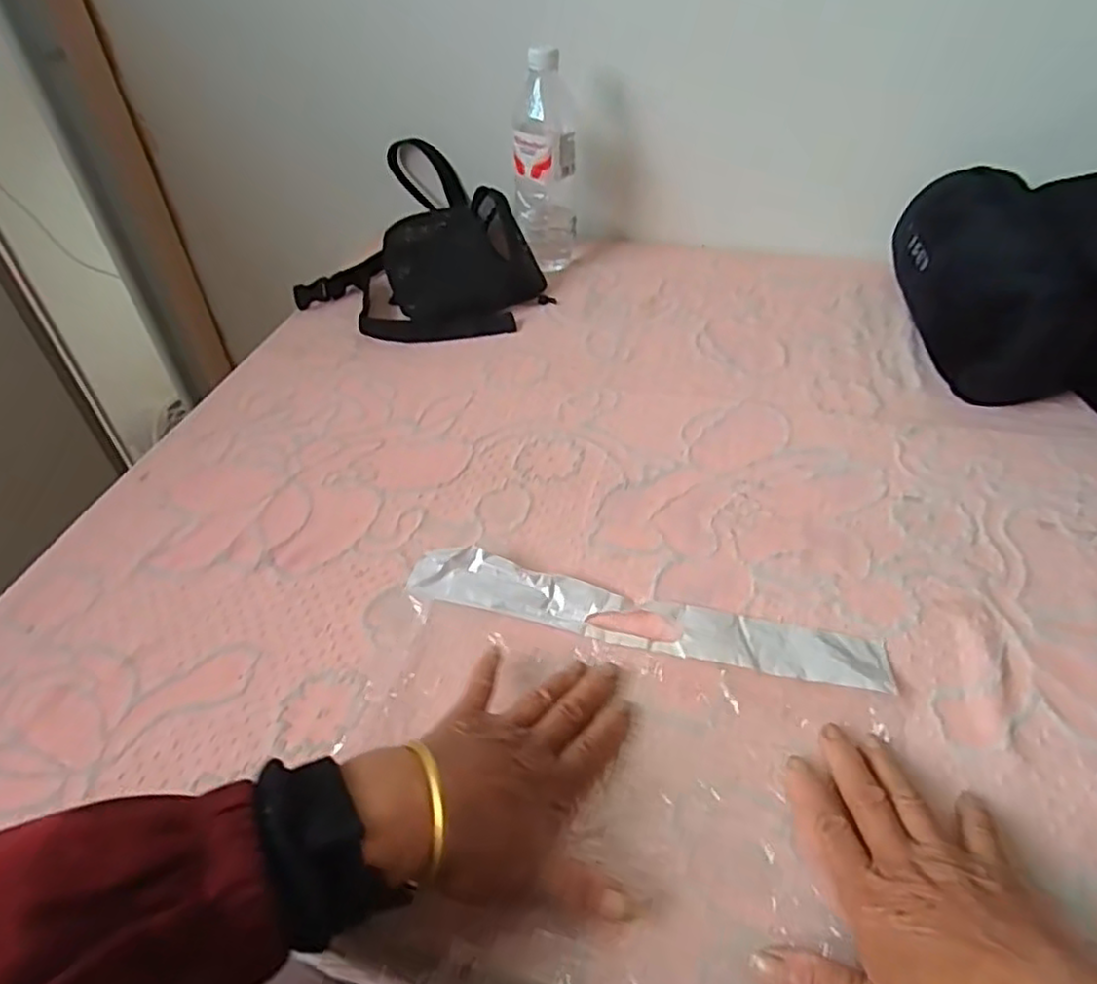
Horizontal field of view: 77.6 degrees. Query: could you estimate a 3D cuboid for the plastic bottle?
[{"bbox_3d":[-0.004,-0.368,0.774,0.068,0.224,0.060,-3,44,-1],"label":"plastic bottle"}]

